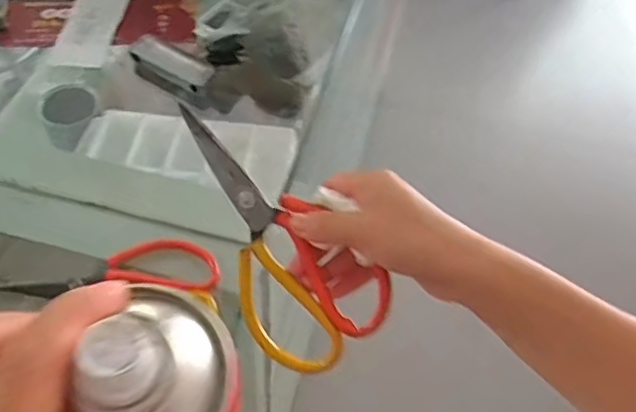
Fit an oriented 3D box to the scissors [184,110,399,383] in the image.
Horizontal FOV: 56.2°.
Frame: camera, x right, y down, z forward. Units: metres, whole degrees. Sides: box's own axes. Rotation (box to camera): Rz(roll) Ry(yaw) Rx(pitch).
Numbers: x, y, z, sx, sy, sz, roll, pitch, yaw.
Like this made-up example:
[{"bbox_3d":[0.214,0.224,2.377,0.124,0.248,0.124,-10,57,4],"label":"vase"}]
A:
[{"bbox_3d":[-0.041,0.021,0.396,0.093,0.009,0.190,-47,75,15],"label":"scissors"}]

